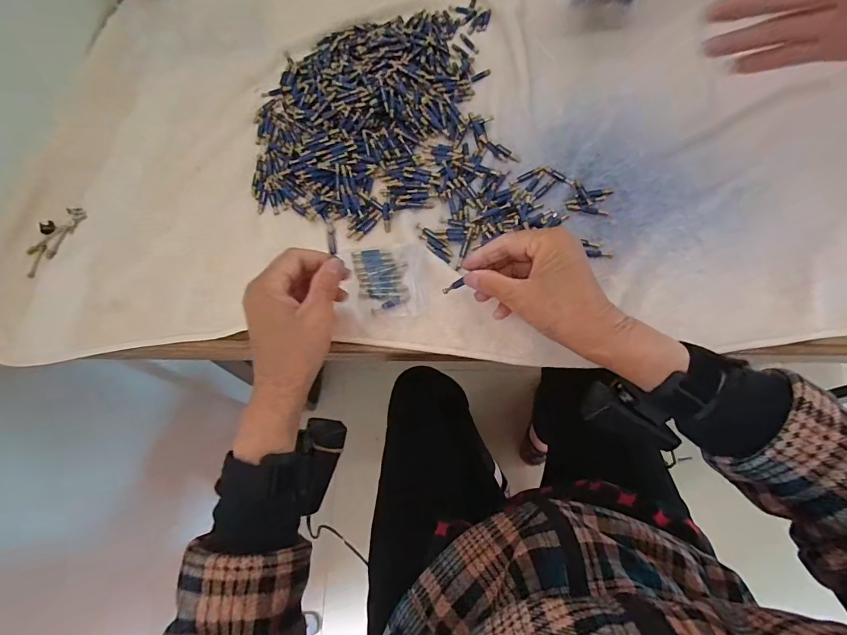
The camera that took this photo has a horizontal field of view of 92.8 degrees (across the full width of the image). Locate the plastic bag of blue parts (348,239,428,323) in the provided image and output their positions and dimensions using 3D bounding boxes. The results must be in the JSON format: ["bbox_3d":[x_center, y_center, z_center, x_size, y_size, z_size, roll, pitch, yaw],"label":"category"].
[{"bbox_3d":[-0.033,-0.037,0.382,0.070,0.006,0.080,-7,67,0],"label":"plastic bag of blue parts"}]

